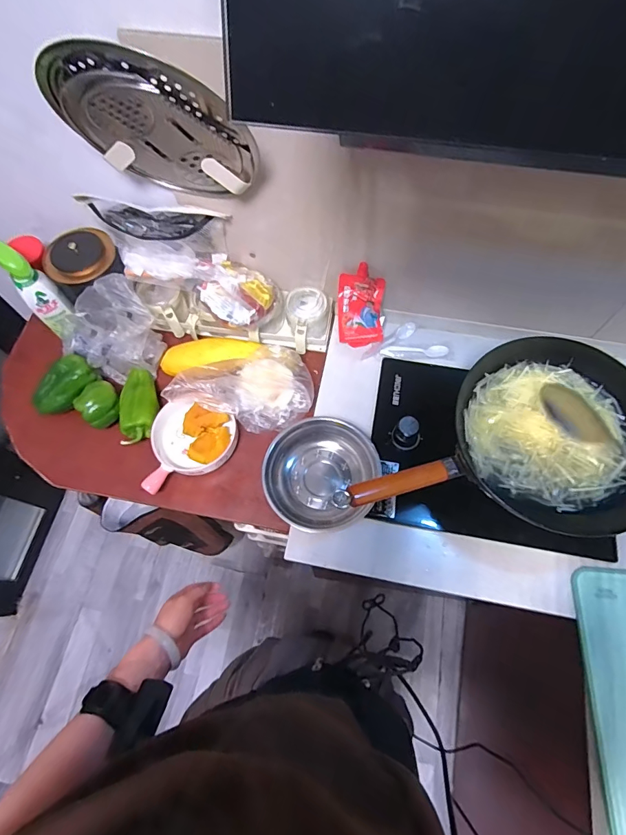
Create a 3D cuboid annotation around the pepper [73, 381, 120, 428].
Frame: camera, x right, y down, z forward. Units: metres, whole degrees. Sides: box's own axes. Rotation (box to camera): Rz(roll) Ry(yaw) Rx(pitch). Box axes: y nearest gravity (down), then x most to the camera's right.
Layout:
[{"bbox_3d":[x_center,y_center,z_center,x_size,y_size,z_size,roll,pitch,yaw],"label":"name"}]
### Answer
[{"bbox_3d":[-0.392,-0.023,0.775,0.073,0.072,0.072,39,73,16],"label":"pepper"}]

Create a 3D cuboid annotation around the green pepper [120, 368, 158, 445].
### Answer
[{"bbox_3d":[-0.323,-0.030,0.775,0.061,0.040,0.154,-7,67,-2],"label":"green pepper"}]

